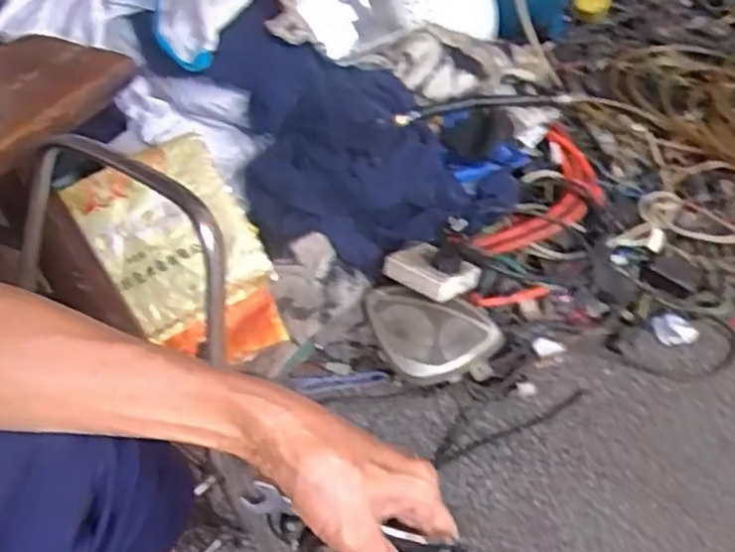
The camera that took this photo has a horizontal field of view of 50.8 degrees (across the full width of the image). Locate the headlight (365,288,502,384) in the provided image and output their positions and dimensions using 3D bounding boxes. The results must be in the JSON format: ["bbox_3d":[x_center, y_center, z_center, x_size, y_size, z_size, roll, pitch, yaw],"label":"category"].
[{"bbox_3d":[0.077,0.076,0.950,0.165,0.063,0.112,8,76,13],"label":"headlight"}]

